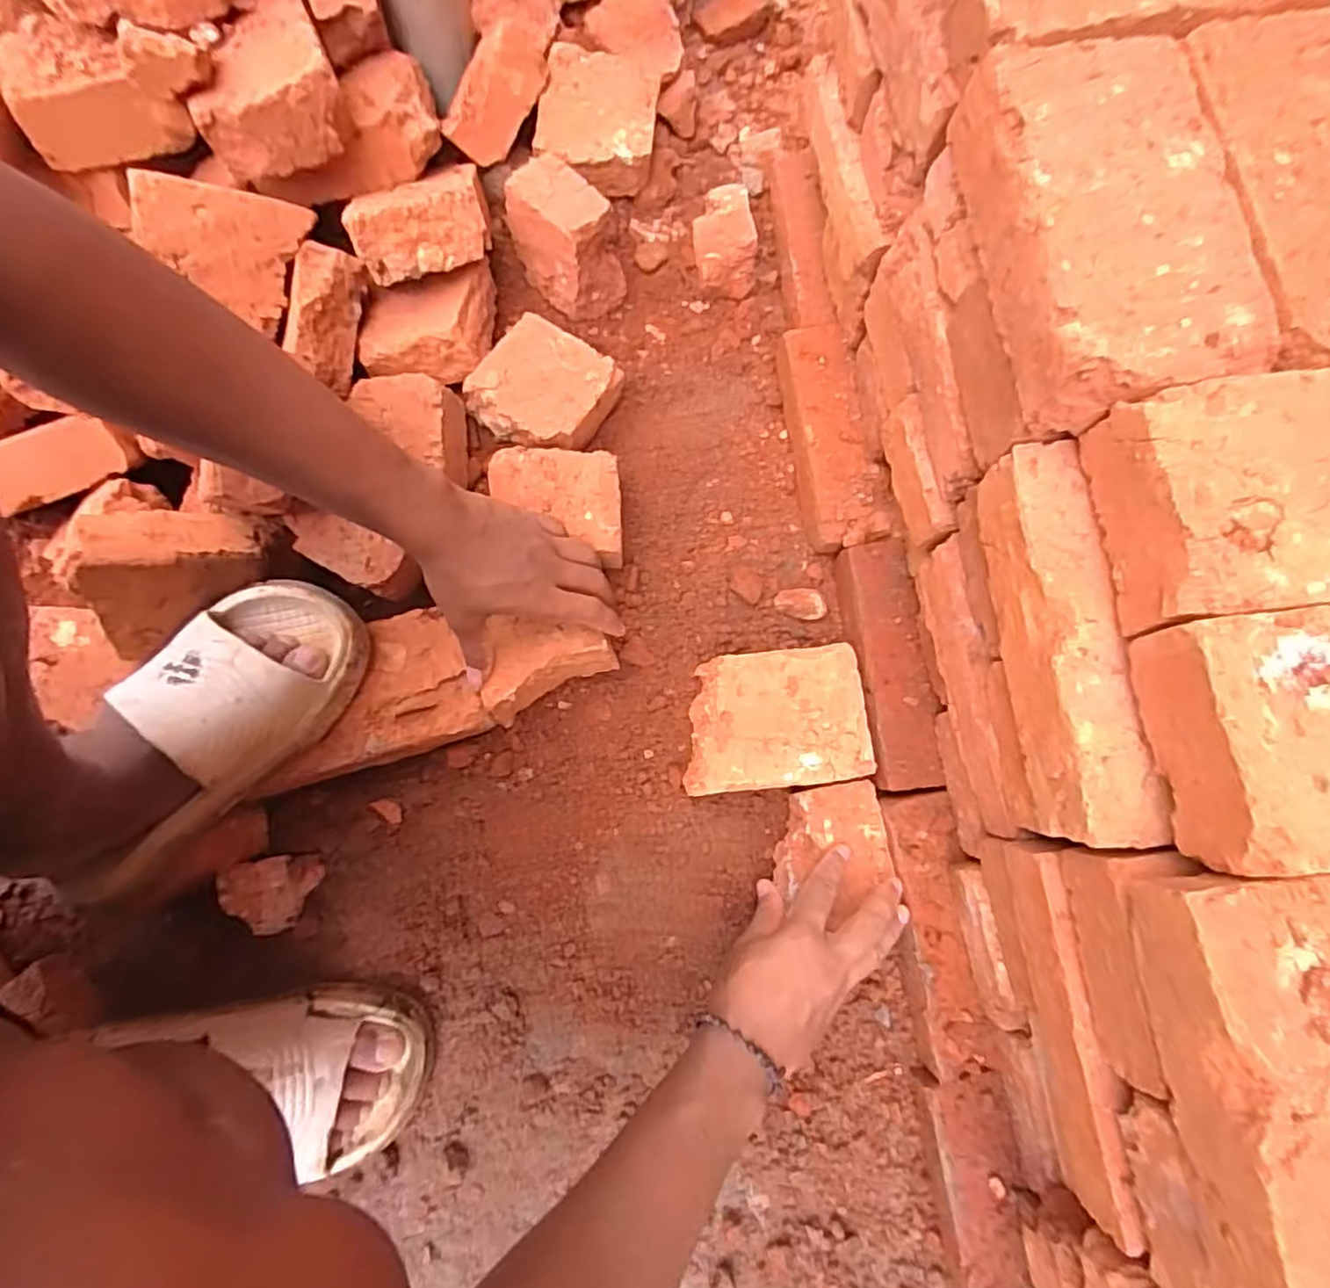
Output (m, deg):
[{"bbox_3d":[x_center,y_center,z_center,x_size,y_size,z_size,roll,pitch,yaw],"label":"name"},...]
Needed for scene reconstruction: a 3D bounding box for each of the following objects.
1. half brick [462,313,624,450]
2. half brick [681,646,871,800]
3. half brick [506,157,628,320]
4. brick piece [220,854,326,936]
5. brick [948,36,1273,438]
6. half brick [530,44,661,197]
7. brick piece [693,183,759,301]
[{"bbox_3d":[-0.101,-0.217,0.593,0.110,0.057,0.104,34,80,6],"label":"half brick"},{"bbox_3d":[0.085,0.061,0.536,0.136,0.054,0.102,-4,79,-3],"label":"half brick"},{"bbox_3d":[-0.086,-0.346,0.590,0.057,0.106,0.085,-41,82,-8],"label":"half brick"},{"bbox_3d":[-0.290,0.186,0.503,0.045,0.058,0.053,-16,79,-4],"label":"brick piece"},{"bbox_3d":[0.214,-0.202,0.333,0.098,0.047,0.192,-5,79,-3],"label":"brick"},{"bbox_3d":[-0.060,-0.468,0.611,0.100,0.055,0.116,6,79,-1],"label":"half brick"},{"bbox_3d":[0.054,-0.381,0.634,0.054,0.037,0.109,-6,78,-2],"label":"brick piece"}]

